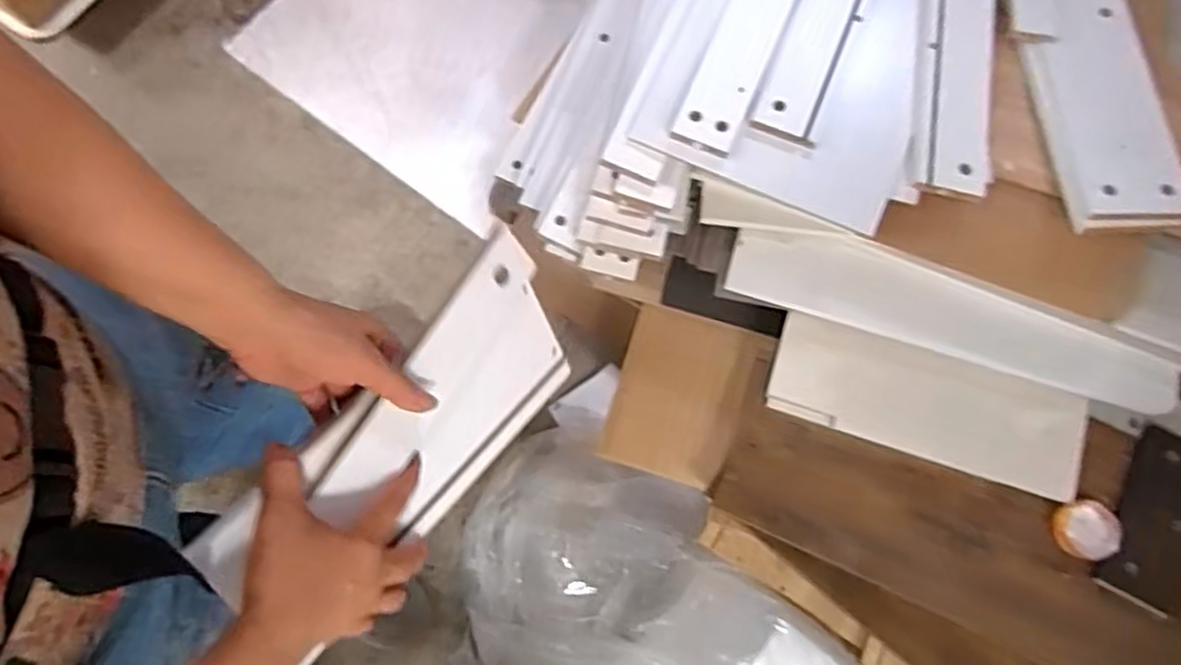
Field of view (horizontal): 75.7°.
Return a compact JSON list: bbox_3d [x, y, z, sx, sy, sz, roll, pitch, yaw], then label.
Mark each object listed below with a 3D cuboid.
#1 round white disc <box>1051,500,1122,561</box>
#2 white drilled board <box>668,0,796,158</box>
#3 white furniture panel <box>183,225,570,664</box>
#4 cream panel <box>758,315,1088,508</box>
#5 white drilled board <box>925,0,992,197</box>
[{"bbox_3d":[0.582,0.232,0.895,0.072,0.019,0.064,18,73,3],"label":"round white disc"},{"bbox_3d":[0.234,-0.456,0.946,0.074,0.022,0.557,23,73,5],"label":"white drilled board"},{"bbox_3d":[-0.120,0.078,0.540,0.019,0.152,0.295,15,53,34],"label":"white furniture panel"},{"bbox_3d":[0.407,0.087,0.929,0.368,0.014,0.127,18,88,5],"label":"cream panel"},{"bbox_3d":[0.455,-0.413,0.918,0.073,0.018,0.546,10,75,0],"label":"white drilled board"}]

